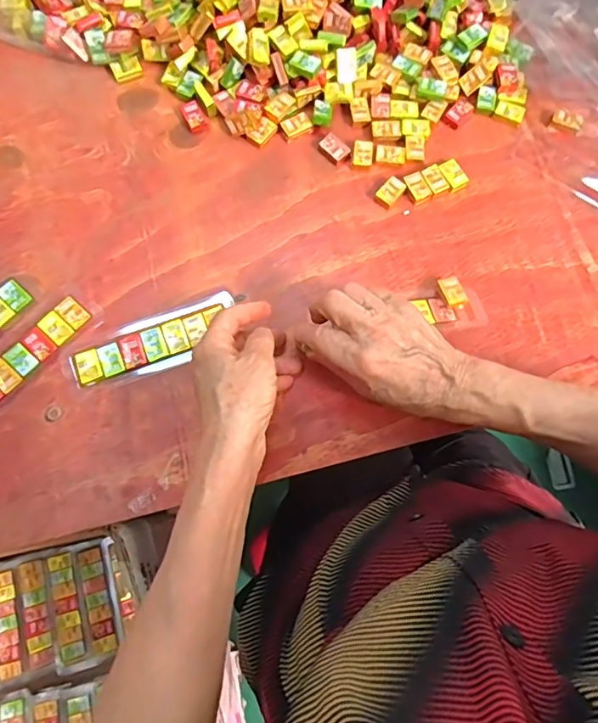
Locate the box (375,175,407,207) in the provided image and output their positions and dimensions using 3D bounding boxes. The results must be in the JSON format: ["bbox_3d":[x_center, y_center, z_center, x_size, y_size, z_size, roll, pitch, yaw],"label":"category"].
[{"bbox_3d":[0.079,-0.147,0.429,0.017,0.007,0.027,40,78,8],"label":"box"}]

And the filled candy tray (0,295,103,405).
[{"bbox_3d":[-0.211,-0.003,0.381,0.130,0.006,0.033,-44,81,-11],"label":"filled candy tray"}]

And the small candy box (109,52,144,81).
[{"bbox_3d":[-0.157,-0.269,0.452,0.025,0.010,0.019,-26,78,-8],"label":"small candy box"}]

